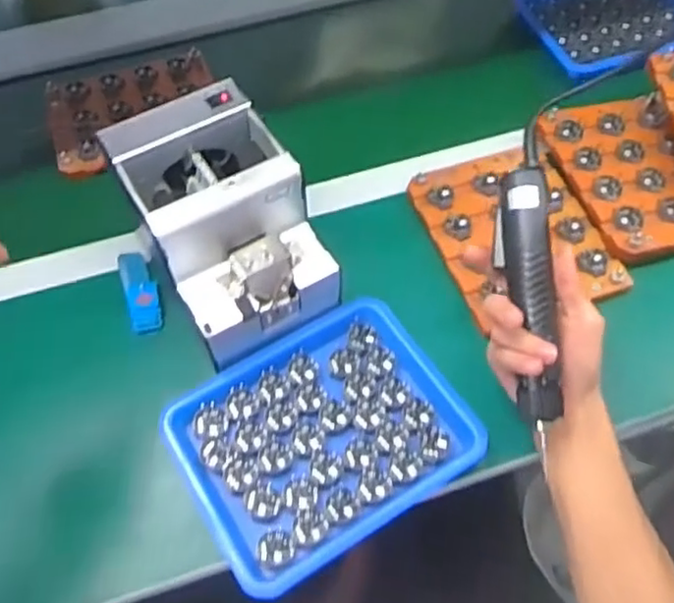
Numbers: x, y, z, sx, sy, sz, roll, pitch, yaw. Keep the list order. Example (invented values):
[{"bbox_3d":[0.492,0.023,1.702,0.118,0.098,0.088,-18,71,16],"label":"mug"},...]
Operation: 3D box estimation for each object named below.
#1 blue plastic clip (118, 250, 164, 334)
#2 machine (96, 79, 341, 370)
[{"bbox_3d":[-0.182,-0.011,0.614,0.029,0.014,0.089,-17,58,-8],"label":"blue plastic clip"},{"bbox_3d":[-0.092,-0.061,0.552,0.120,0.134,0.173,-29,61,-15],"label":"machine"}]

